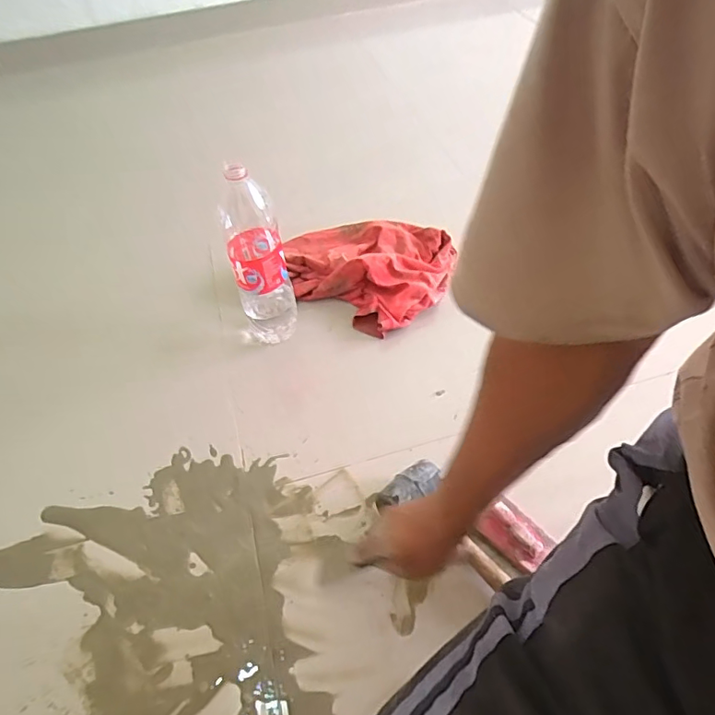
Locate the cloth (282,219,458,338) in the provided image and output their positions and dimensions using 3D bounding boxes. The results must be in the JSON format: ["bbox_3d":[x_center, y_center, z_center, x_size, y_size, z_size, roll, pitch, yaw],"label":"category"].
[{"bbox_3d":[0.016,-0.177,0.994,0.306,0.071,0.255,27,57,25],"label":"cloth"}]

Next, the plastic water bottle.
[{"bbox_3d":[-0.154,-0.147,0.829,0.087,0.303,0.079,-17,50,-10],"label":"plastic water bottle"}]

